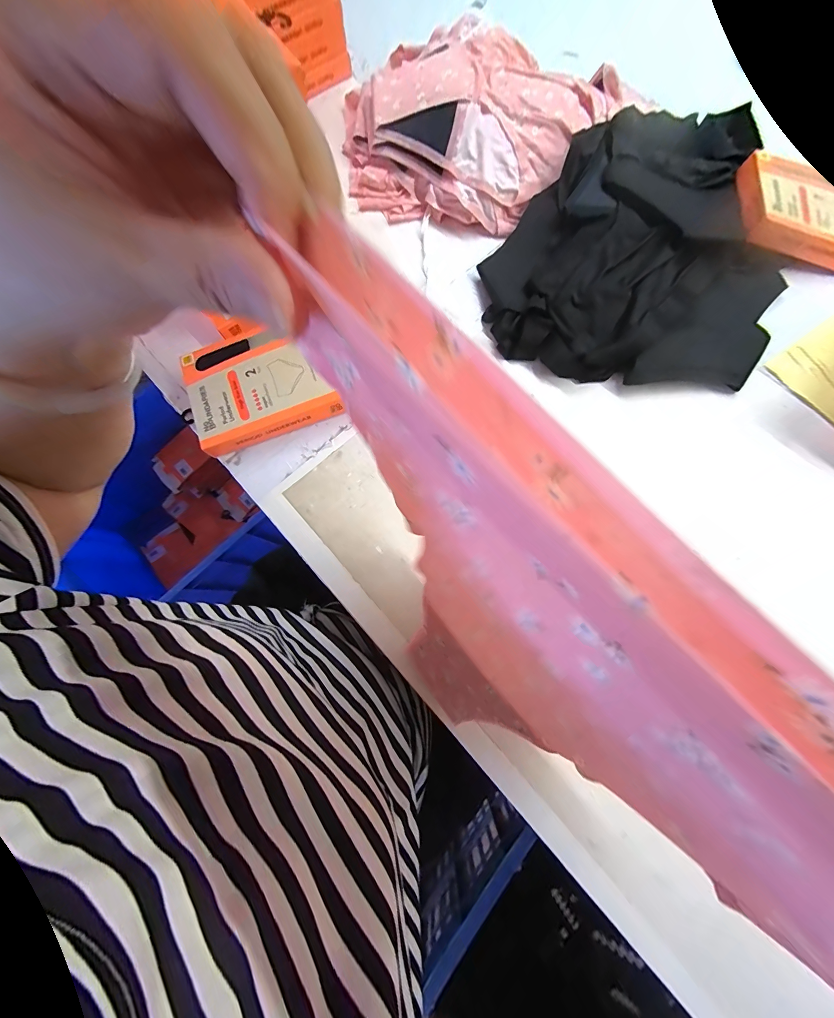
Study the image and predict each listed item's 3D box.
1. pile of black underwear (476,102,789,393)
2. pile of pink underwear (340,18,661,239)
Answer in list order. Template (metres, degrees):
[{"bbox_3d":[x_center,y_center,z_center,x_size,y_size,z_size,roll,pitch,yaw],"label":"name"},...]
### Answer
[{"bbox_3d":[0.296,-0.364,0.451,0.348,0.059,0.458,19,77,6],"label":"pile of black underwear"},{"bbox_3d":[0.053,-0.544,0.494,0.322,0.076,0.342,-37,77,-7],"label":"pile of pink underwear"}]

